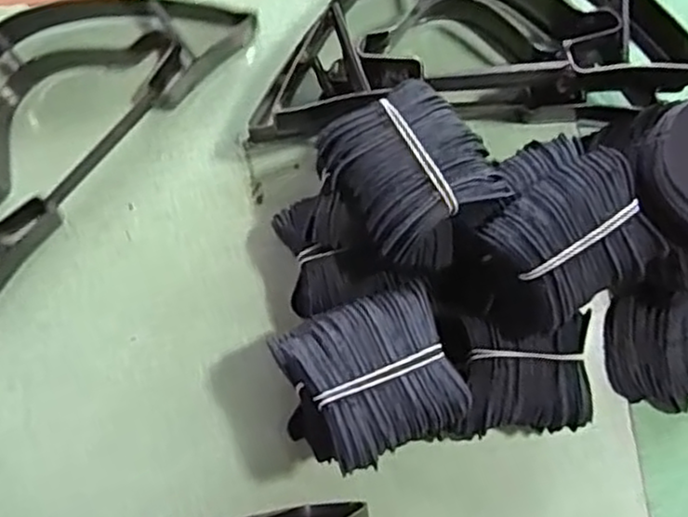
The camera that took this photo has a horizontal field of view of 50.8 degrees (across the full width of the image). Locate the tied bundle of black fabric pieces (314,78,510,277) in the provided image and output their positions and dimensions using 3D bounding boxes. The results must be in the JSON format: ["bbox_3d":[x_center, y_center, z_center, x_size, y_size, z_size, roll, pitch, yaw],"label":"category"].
[{"bbox_3d":[0.039,-0.046,0.425,0.080,0.061,0.100,-37,84,-8],"label":"tied bundle of black fabric pieces"}]

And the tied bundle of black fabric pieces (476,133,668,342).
[{"bbox_3d":[0.122,-0.016,0.429,0.097,0.068,0.096,-32,83,-7],"label":"tied bundle of black fabric pieces"}]

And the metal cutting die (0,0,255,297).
[{"bbox_3d":[-0.203,-0.104,0.503,0.127,0.055,0.271,41,78,10],"label":"metal cutting die"}]

